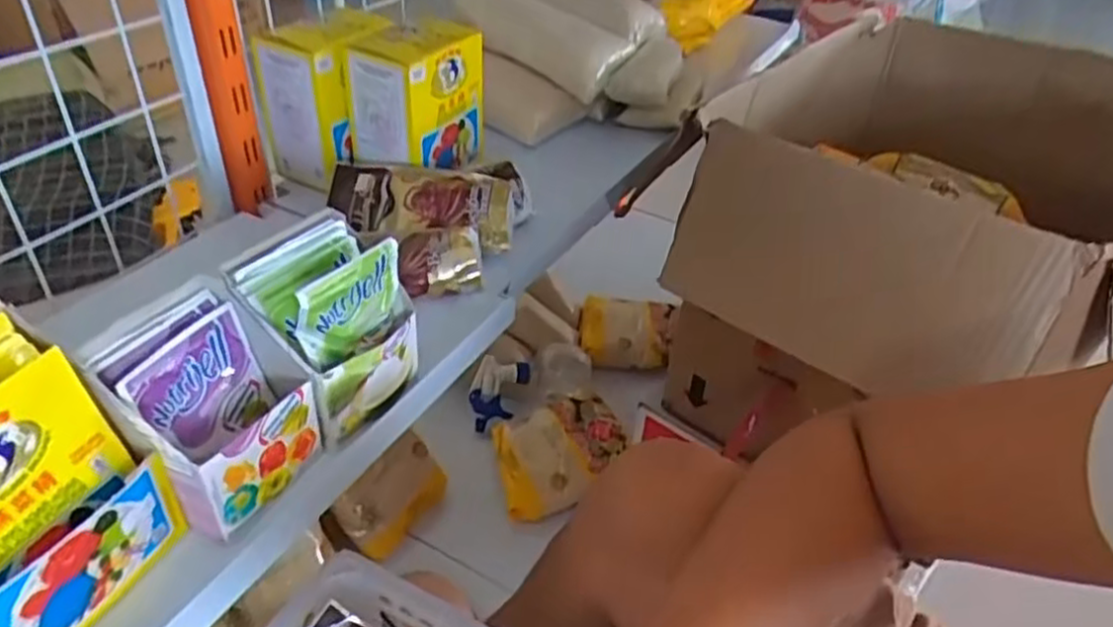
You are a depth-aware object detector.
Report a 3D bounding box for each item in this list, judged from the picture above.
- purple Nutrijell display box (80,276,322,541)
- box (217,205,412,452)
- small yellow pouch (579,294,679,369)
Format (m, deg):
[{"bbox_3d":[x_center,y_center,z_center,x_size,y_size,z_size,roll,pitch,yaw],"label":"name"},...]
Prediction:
[{"bbox_3d":[-0.194,0.052,0.425,0.074,0.099,0.084,21,41,20],"label":"purple Nutrijell display box"},{"bbox_3d":[-0.141,0.006,0.477,0.072,0.110,0.085,23,42,23],"label":"box"},{"bbox_3d":[0.111,0.029,1.180,0.145,0.056,0.124,4,38,1],"label":"small yellow pouch"}]

